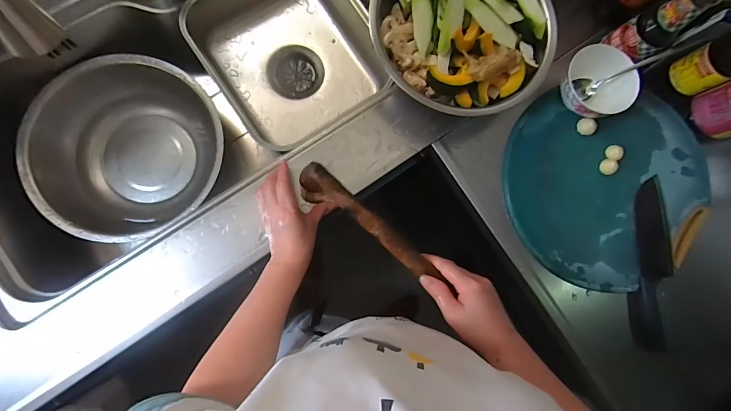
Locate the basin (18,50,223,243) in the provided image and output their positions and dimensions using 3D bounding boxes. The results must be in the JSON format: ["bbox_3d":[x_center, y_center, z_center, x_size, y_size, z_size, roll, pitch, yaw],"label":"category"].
[{"bbox_3d":[-0.447,-0.105,0.701,0.326,0.122,0.310,1,84,-6],"label":"basin"}]

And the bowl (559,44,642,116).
[{"bbox_3d":[0.365,-0.193,0.581,0.103,0.072,0.108,1,84,-6],"label":"bowl"}]

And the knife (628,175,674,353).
[{"bbox_3d":[0.468,0.094,0.584,0.068,0.015,0.272,6,83,-5],"label":"knife"}]

